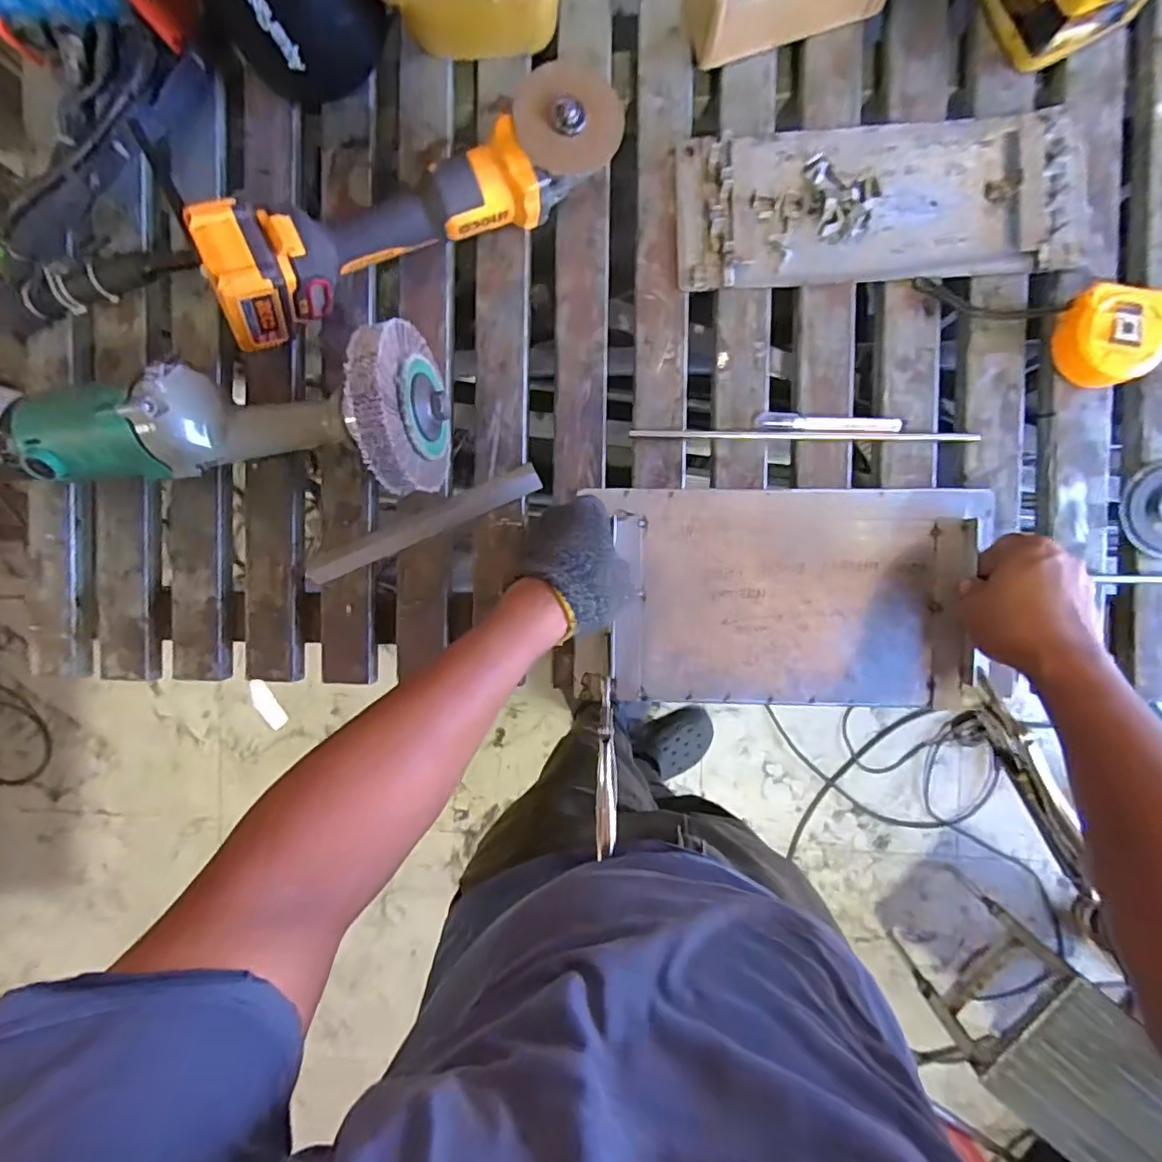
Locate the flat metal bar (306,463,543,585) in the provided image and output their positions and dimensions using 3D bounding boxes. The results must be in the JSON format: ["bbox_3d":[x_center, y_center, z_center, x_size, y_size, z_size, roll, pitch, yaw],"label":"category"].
[{"bbox_3d":[-0.152,-0.053,0.577,0.239,0.011,0.027,-24,90,4],"label":"flat metal bar"}]

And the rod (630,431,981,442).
[{"bbox_3d":[0.203,-0.135,0.553,0.309,0.008,0.007,2,92,4],"label":"rod"}]

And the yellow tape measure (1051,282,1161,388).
[{"bbox_3d":[0.463,-0.211,0.518,0.080,0.041,0.082,10,93,3],"label":"yellow tape measure"}]

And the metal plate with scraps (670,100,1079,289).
[{"bbox_3d":[0.262,-0.344,0.538,0.344,0.018,0.135,-3,92,4],"label":"metal plate with scraps"}]

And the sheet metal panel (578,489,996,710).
[{"bbox_3d":[0.196,0.015,0.555,0.326,0.019,0.199,1,92,4],"label":"sheet metal panel"}]

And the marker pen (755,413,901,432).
[{"bbox_3d":[0.227,-0.145,0.547,0.126,0.009,0.016,3,92,4],"label":"marker pen"}]

